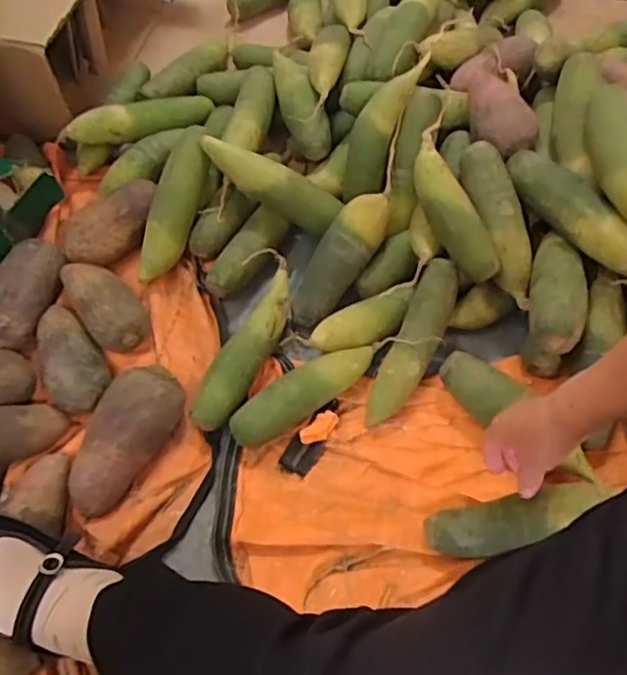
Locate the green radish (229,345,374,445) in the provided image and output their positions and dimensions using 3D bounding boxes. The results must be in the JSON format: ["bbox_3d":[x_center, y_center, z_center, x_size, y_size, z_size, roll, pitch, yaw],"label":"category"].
[{"bbox_3d":[-0.010,0.064,0.700,0.190,0.052,0.049,-30,66,-16],"label":"green radish"}]

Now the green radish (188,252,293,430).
[{"bbox_3d":[-0.076,0.006,0.734,0.060,0.056,0.232,19,63,10],"label":"green radish"}]

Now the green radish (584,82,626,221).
[{"bbox_3d":[0.347,-0.197,0.671,0.066,0.057,0.201,-1,61,-1],"label":"green radish"}]

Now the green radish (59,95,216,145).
[{"bbox_3d":[-0.253,-0.320,0.884,0.224,0.045,0.058,-22,63,-27],"label":"green radish"}]

